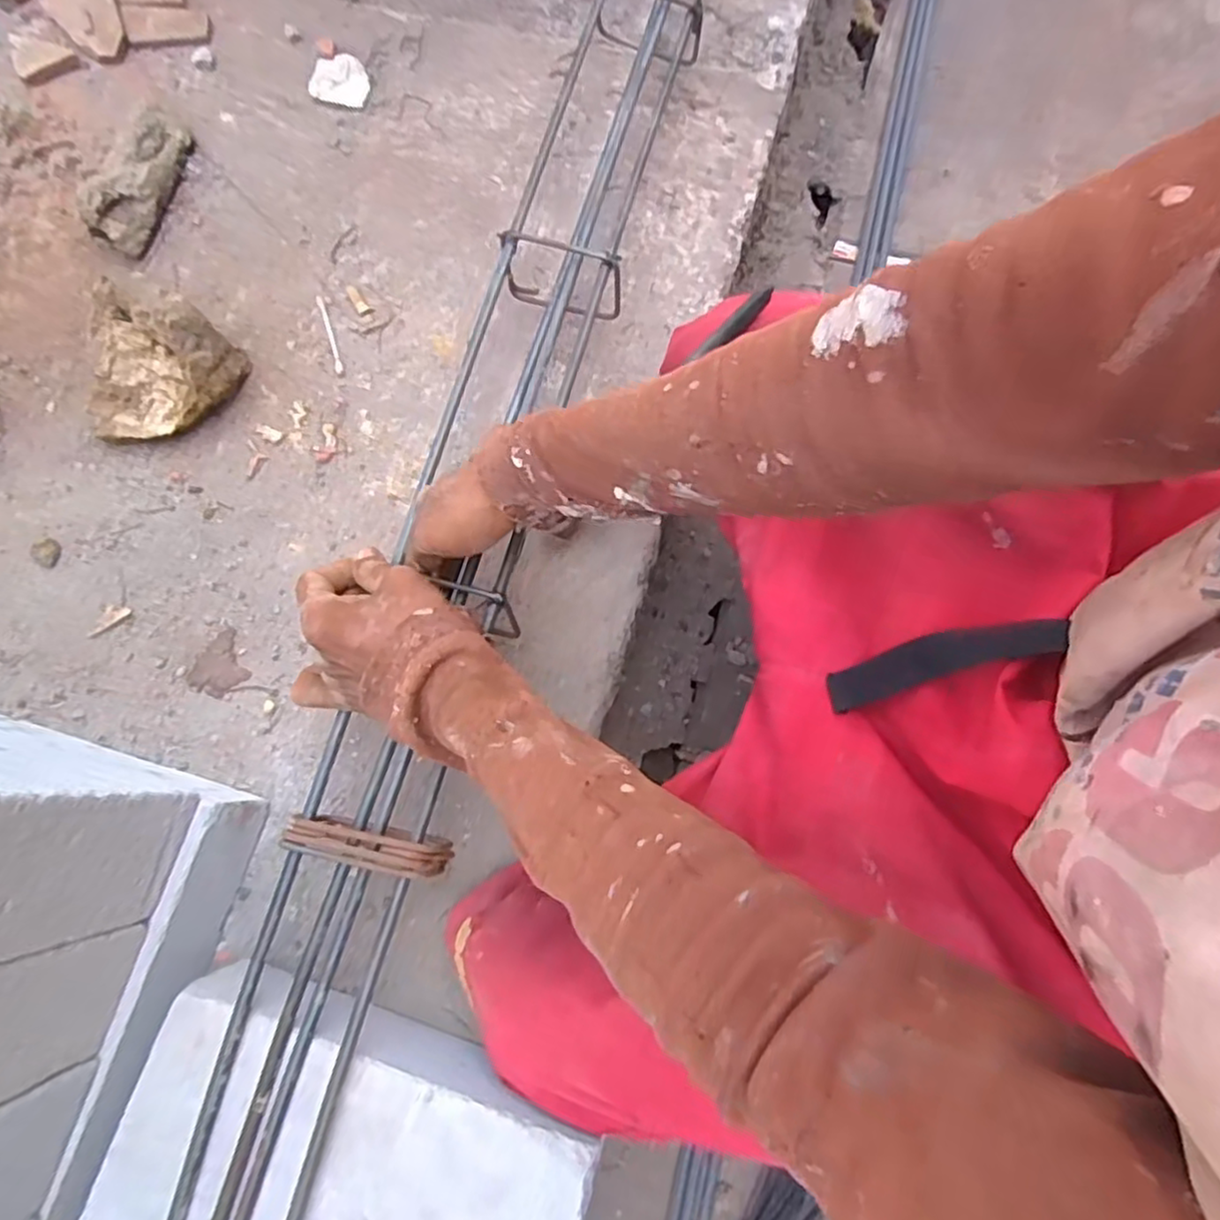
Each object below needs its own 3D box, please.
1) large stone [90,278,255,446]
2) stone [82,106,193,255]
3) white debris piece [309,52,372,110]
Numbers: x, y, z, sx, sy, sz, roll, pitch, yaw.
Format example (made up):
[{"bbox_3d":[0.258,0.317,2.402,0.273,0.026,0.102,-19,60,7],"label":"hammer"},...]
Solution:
[{"bbox_3d":[-0.352,-0.181,0.530,0.102,0.089,0.093,0,76,1],"label":"large stone"},{"bbox_3d":[-0.409,-0.379,0.604,0.042,0.040,0.141,10,77,4],"label":"stone"},{"bbox_3d":[-0.251,-0.495,0.646,0.055,0.009,0.051,0,76,1],"label":"white debris piece"}]

